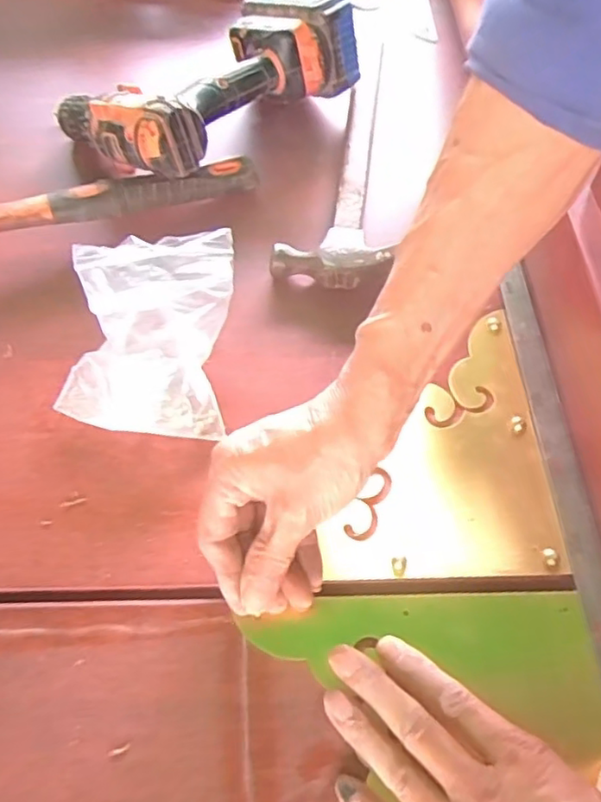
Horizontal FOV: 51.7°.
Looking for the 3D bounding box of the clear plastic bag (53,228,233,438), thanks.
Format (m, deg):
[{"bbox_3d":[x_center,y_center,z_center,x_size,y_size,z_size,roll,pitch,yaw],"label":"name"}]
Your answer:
[{"bbox_3d":[-0.098,-0.051,0.406,0.102,0.075,0.127,5,58,2],"label":"clear plastic bag"}]

